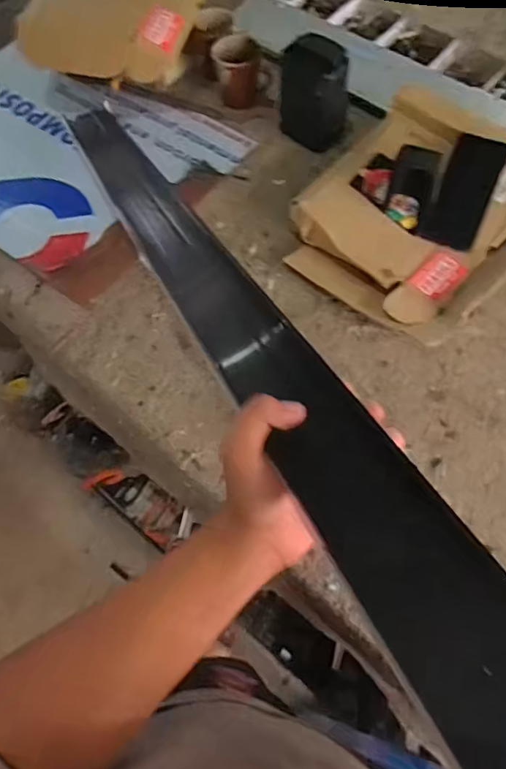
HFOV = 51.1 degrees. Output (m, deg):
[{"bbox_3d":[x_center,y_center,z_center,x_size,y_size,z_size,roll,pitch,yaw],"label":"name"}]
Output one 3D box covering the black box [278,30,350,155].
[{"bbox_3d":[0.095,-0.449,0.816,0.092,0.136,0.067,40,73,19],"label":"black box"}]

